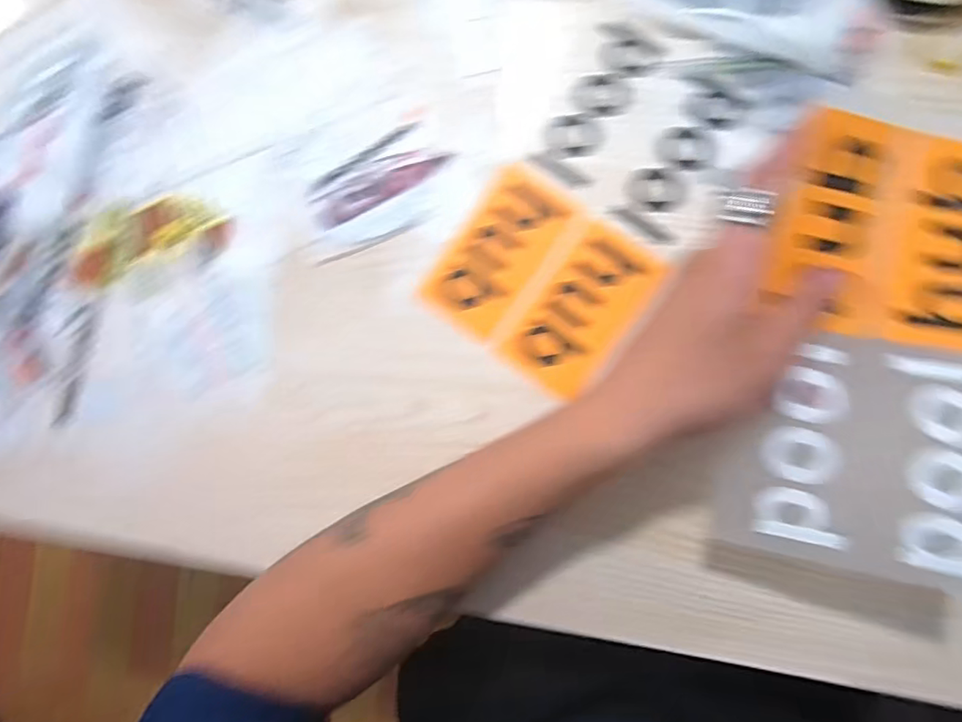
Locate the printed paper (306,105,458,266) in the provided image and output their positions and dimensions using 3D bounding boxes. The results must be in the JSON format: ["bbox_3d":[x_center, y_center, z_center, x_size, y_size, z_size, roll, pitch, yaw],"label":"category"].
[{"bbox_3d":[-0.064,-0.105,0.336,0.100,0.004,0.061,-33,84,3],"label":"printed paper"}]

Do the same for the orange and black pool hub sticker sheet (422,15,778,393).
[{"bbox_3d":[0.070,-0.092,0.317,0.114,0.004,0.206,36,93,7],"label":"orange and black pool hub sticker sheet"}]

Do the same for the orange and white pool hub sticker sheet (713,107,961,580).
[{"bbox_3d":[0.185,-0.008,0.250,0.111,0.024,0.198,11,86,6],"label":"orange and white pool hub sticker sheet"}]

